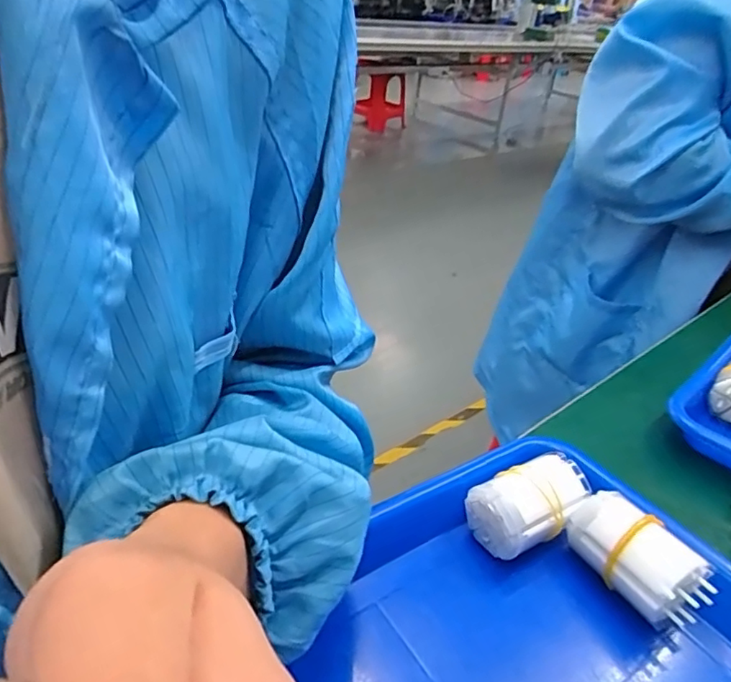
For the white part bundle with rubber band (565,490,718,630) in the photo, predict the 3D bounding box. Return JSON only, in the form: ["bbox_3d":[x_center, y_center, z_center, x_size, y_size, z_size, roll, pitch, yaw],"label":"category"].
[{"bbox_3d":[0.136,0.111,0.288,0.031,0.039,0.063,-15,38,-29],"label":"white part bundle with rubber band"}]

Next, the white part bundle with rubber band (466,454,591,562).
[{"bbox_3d":[0.089,0.092,0.312,0.059,0.042,0.039,-14,37,-29],"label":"white part bundle with rubber band"}]

